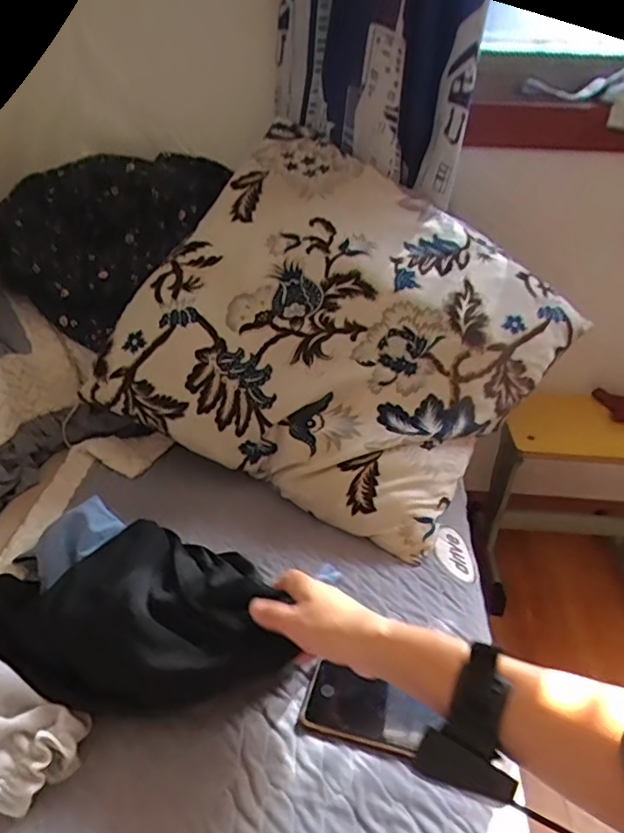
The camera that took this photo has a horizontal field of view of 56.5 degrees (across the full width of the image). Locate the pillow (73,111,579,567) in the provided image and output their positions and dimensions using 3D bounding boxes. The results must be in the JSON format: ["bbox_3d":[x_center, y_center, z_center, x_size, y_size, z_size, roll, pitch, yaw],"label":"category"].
[{"bbox_3d":[0.047,-0.116,0.837,0.558,0.517,0.103,32,-9,7],"label":"pillow"}]

